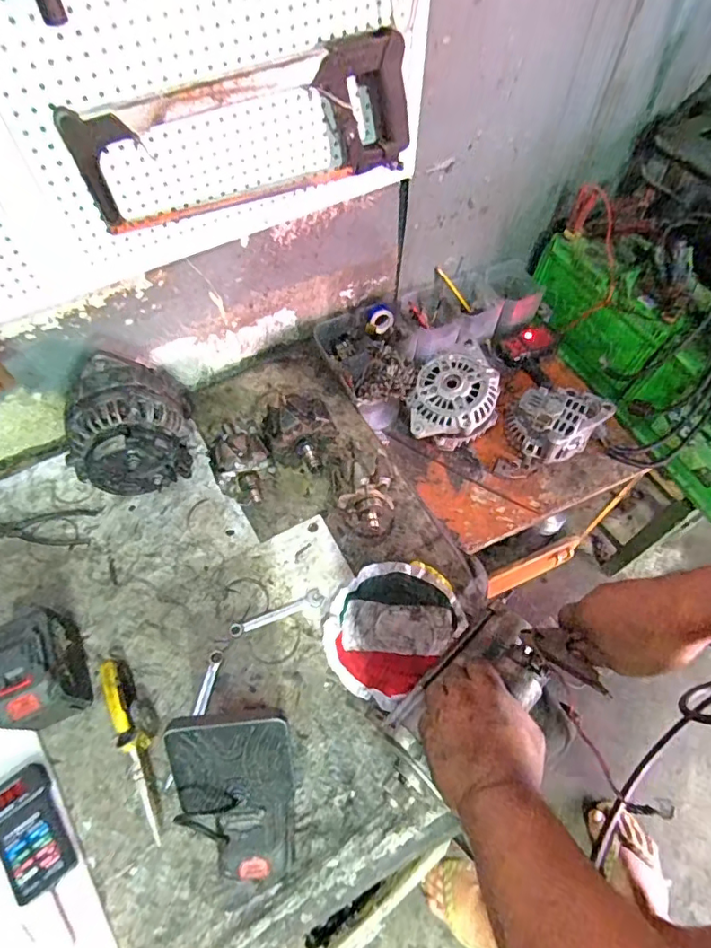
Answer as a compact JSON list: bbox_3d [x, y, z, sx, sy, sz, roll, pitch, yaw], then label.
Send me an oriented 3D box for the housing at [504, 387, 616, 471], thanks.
[{"bbox_3d":[0.352,-0.093,0.919,0.164,0.057,0.125,-16,61,-9],"label":"housing"}]

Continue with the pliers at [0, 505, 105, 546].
[{"bbox_3d":[-0.457,0.080,0.773,0.157,0.012,0.059,-3,60,-2],"label":"pliers"}]

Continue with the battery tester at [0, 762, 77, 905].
[{"bbox_3d":[-0.353,0.384,0.564,0.065,0.031,0.118,-32,65,-17],"label":"battery tester"}]

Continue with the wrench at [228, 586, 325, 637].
[{"bbox_3d":[-0.107,0.186,0.707,0.128,0.005,0.025,-19,62,-11],"label":"wrench"}]

